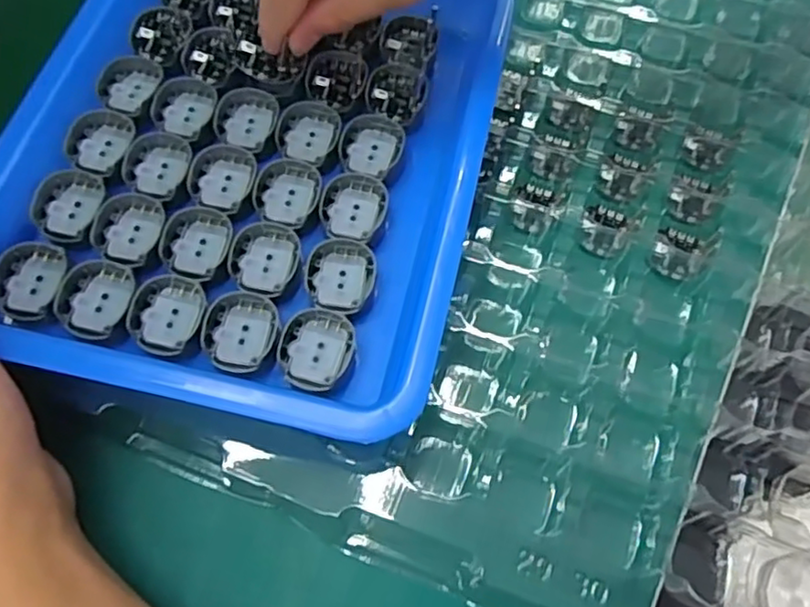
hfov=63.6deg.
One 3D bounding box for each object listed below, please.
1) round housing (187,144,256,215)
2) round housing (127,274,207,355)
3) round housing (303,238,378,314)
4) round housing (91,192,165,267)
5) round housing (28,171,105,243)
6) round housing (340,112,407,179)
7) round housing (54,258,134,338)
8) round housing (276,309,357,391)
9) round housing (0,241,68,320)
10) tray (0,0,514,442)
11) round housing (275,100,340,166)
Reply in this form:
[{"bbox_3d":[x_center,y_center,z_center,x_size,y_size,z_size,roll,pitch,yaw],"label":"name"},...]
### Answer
[{"bbox_3d":[-0.072,-0.049,0.255,0.024,0.008,0.028,18,67,10],"label":"round housing"},{"bbox_3d":[-0.084,0.003,0.230,0.023,0.006,0.028,8,65,6],"label":"round housing"},{"bbox_3d":[-0.024,-0.010,0.241,0.025,0.008,0.029,3,65,3],"label":"round housing"},{"bbox_3d":[-0.103,-0.029,0.243,0.022,0.011,0.028,17,67,9],"label":"round housing"},{"bbox_3d":[-0.127,-0.038,0.247,0.021,0.008,0.029,10,66,7],"label":"round housing"},{"bbox_3d":[-0.013,-0.064,0.263,0.024,0.009,0.028,9,66,6],"label":"round housing"},{"bbox_3d":[-0.110,-0.003,0.231,0.023,0.008,0.029,14,66,8],"label":"round housing"},{"bbox_3d":[-0.031,0.017,0.230,0.025,0.011,0.029,6,65,5],"label":"round housing"},{"bbox_3d":[-0.135,-0.009,0.234,0.022,0.008,0.029,8,65,6],"label":"round housing"},{"bbox_3d":[-0.061,-0.059,0.258,0.175,0.032,0.203,11,66,7],"label":"tray"},{"bbox_3d":[-0.040,-0.070,0.265,0.024,0.006,0.026,-1,65,2],"label":"round housing"}]

